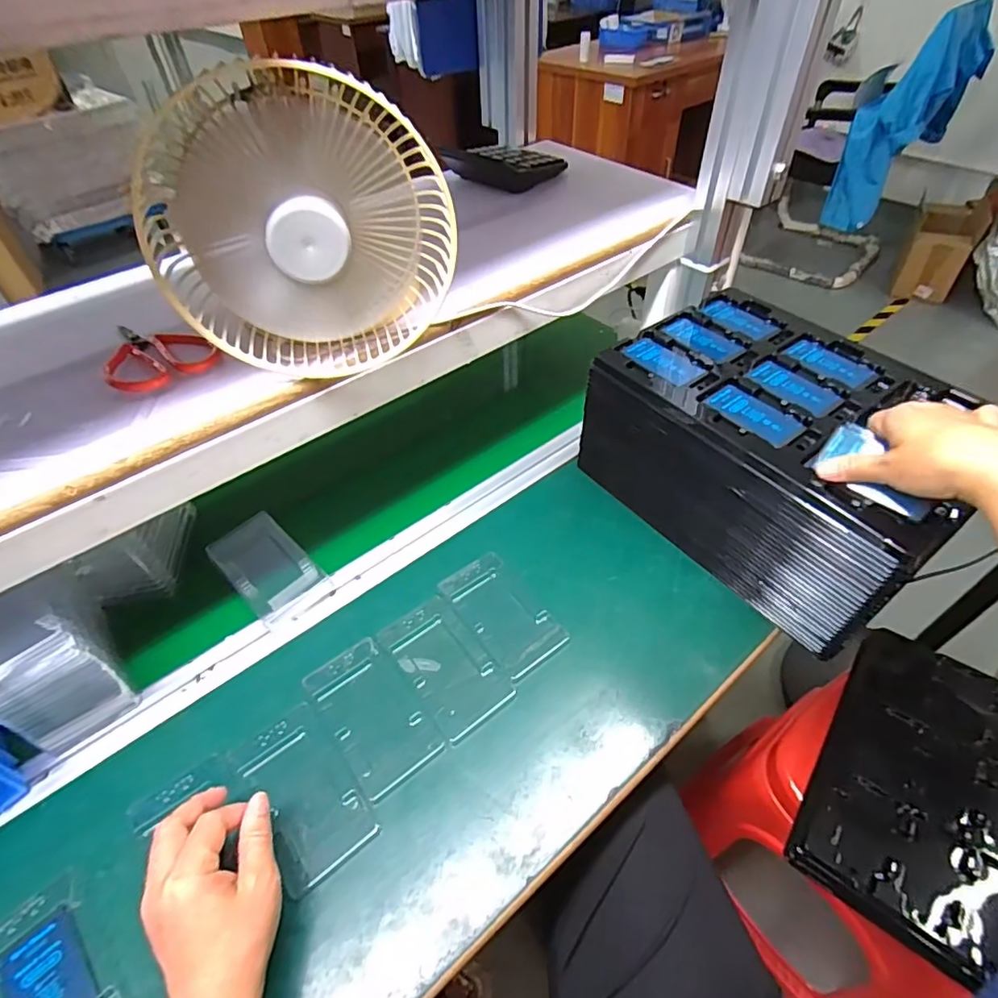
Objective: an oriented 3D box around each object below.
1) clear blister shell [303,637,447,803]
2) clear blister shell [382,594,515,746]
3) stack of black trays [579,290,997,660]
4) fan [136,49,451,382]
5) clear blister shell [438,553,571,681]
[{"bbox_3d":[-0.111,0.187,0.485,0.071,0.013,0.126,-32,53,-24],"label":"clear blister shell"},{"bbox_3d":[-0.049,0.152,0.515,0.074,0.012,0.127,-30,52,-24],"label":"clear blister shell"},{"bbox_3d":[0.285,-0.051,0.582,0.215,0.161,0.322,-30,52,-24],"label":"stack of black trays"},{"bbox_3d":[-0.132,-0.182,0.393,0.202,0.182,0.054,-15,48,-11],"label":"fan"},{"bbox_3d":[0.002,0.112,0.549,0.073,0.011,0.128,-28,51,-22],"label":"clear blister shell"}]

